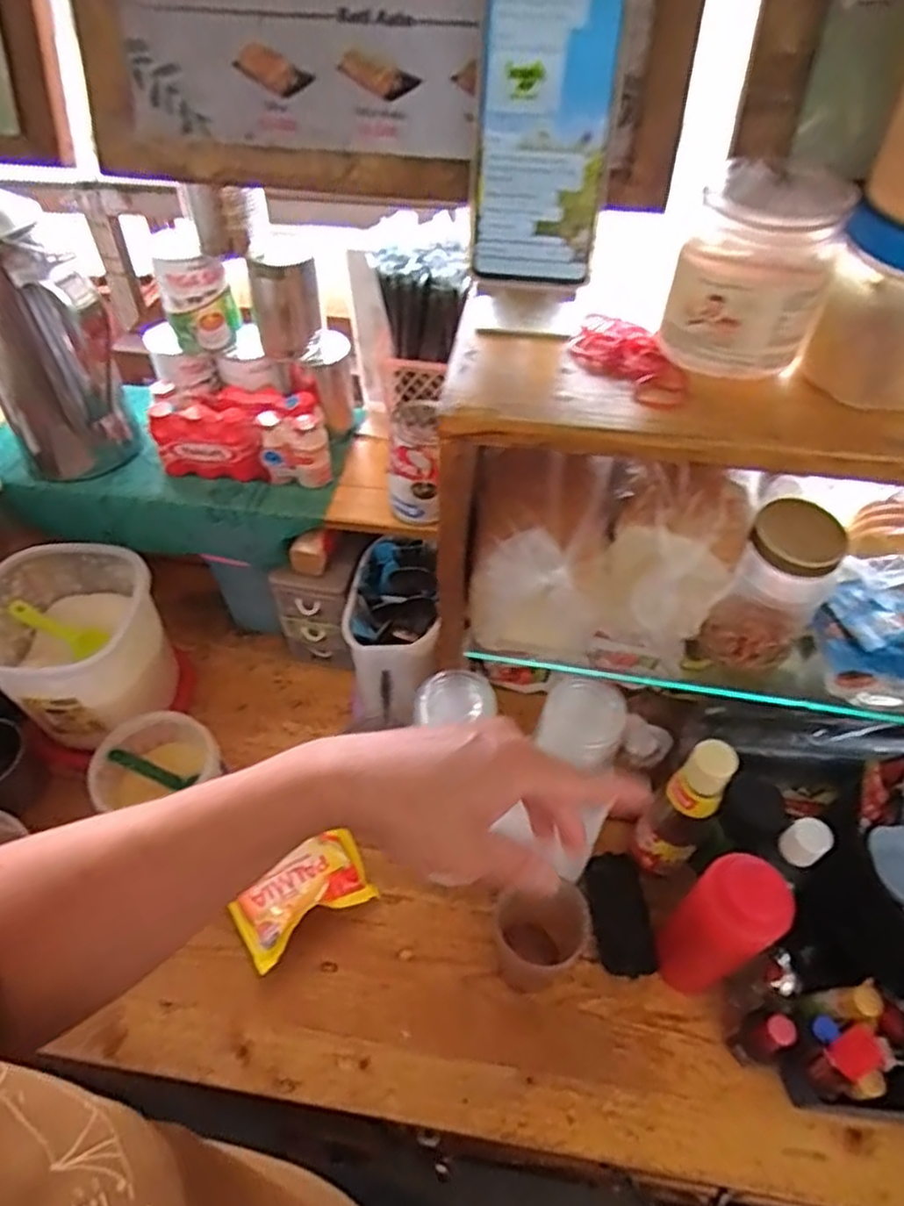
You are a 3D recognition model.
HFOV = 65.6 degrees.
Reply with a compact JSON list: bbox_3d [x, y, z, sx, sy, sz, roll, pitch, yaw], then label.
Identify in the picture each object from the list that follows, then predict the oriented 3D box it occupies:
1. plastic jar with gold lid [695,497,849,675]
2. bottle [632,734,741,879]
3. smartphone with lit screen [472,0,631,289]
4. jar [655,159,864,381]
[{"bbox_3d":[0.242,-0.009,0.525,0.064,0.129,0.068,0,52,0],"label":"plastic jar with gold lid"},{"bbox_3d":[0.207,0.187,0.628,0.055,0.176,0.049,-33,59,-22],"label":"bottle"},{"bbox_3d":[0.050,-0.255,0.375,0.071,0.154,0.011,7,35,5],"label":"smartphone with lit screen"},{"bbox_3d":[0.169,-0.189,0.396,0.075,0.083,0.086,18,55,14],"label":"jar"}]

